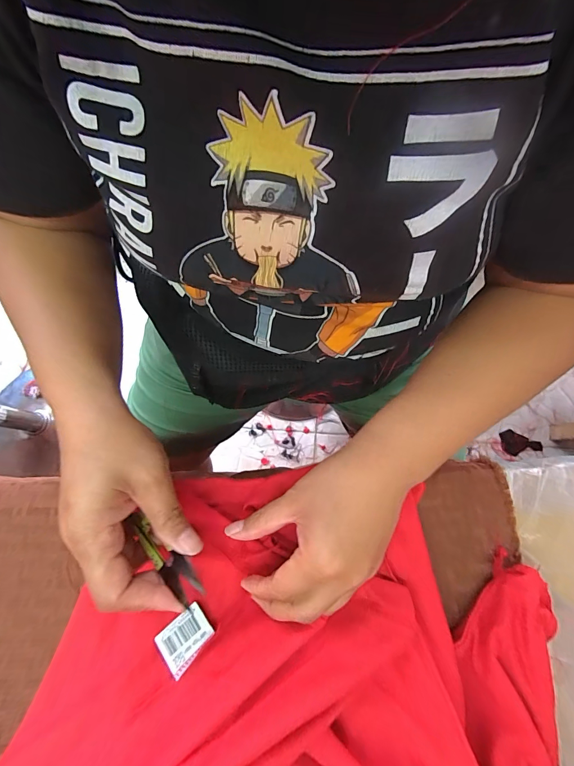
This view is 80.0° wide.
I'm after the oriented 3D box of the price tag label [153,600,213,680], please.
[{"bbox_3d":[-0.069,0.174,0.234,0.034,0.007,0.027,-31,68,-34],"label":"price tag label"}]

